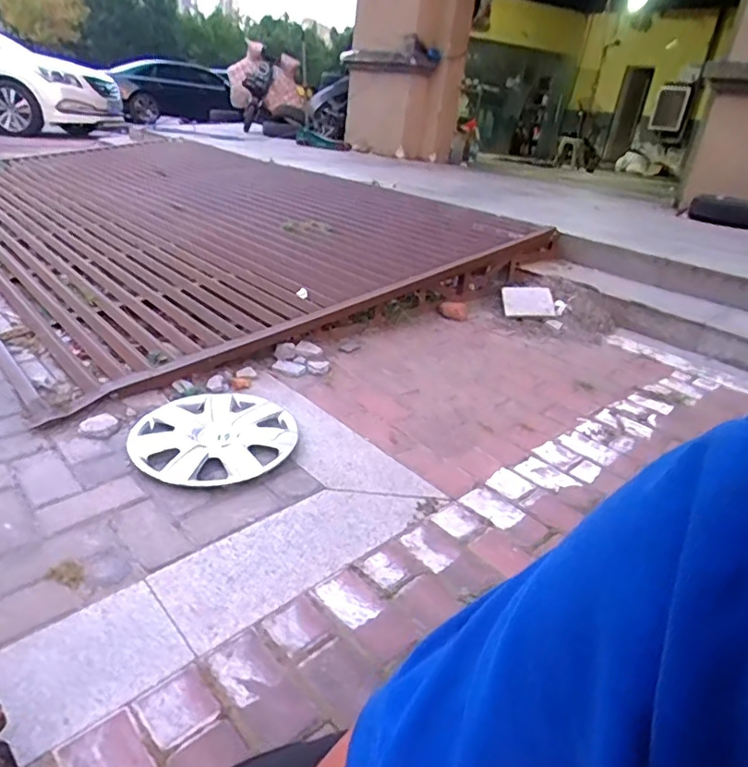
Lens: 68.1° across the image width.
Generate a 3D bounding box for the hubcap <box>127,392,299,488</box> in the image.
[{"bbox_3d":[-0.372,0.122,1.312,0.355,0.029,0.362,8,27,-4],"label":"hubcap"}]

